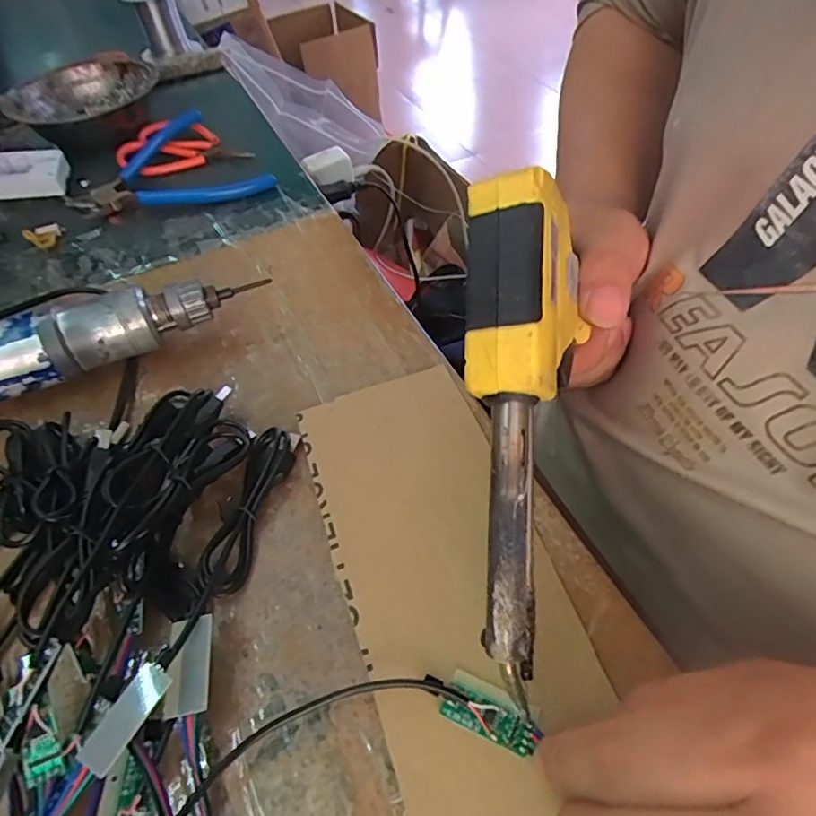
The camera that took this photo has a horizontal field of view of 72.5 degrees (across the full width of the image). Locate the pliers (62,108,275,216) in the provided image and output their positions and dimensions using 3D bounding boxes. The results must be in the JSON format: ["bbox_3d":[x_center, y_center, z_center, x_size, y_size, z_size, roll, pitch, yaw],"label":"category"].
[{"bbox_3d":[-0.197,-0.185,0.443,0.134,0.022,0.128,-35,58,-22],"label":"pliers"}]

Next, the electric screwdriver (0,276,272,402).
[{"bbox_3d":[-0.198,-0.024,0.298,0.237,0.044,0.033,-20,53,-12],"label":"electric screwdriver"}]

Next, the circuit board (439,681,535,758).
[{"bbox_3d":[0.028,0.111,0.198,0.032,0.004,0.012,20,56,17],"label":"circuit board"}]

